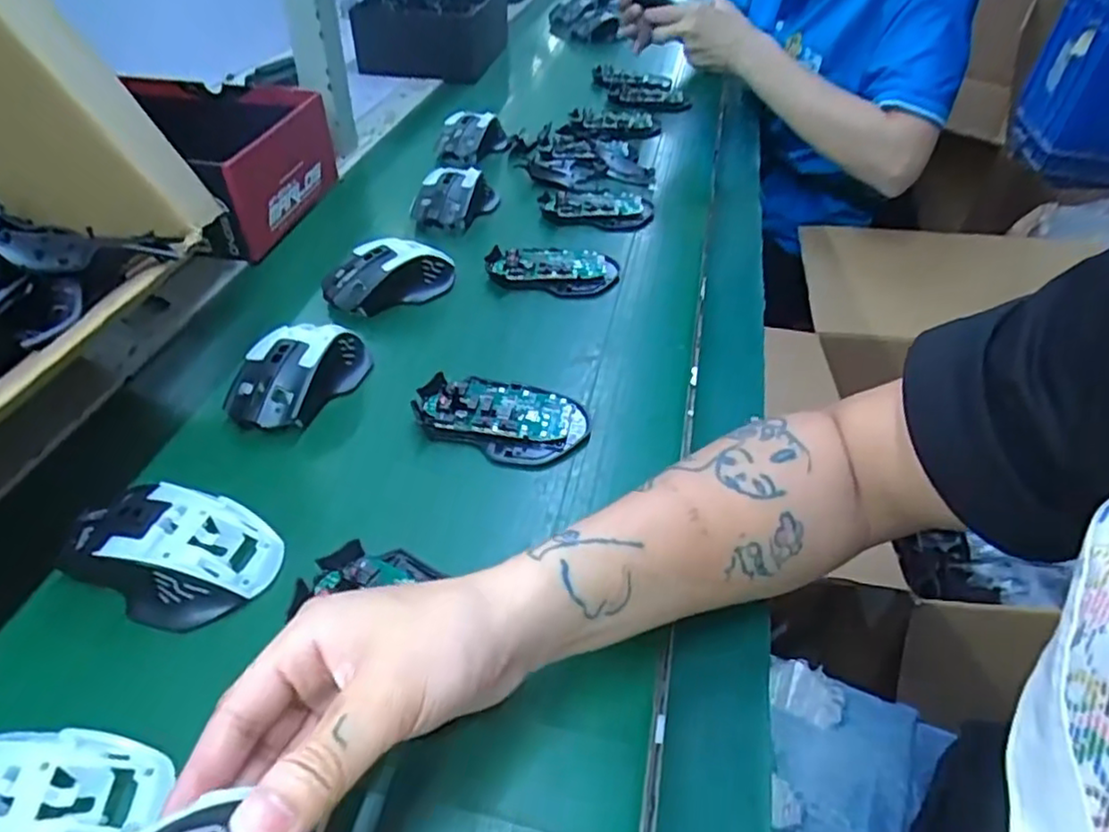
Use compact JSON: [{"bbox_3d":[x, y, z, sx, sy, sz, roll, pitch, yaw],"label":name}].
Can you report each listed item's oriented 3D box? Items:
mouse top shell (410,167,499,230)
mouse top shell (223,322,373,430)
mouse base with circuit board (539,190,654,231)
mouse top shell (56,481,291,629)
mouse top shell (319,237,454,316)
[{"bbox_3d":[-0.099,-0.215,0.665,0.085,0.034,0.078,0,44,-5],"label":"mouse top shell"},{"bbox_3d":[-0.178,-0.036,0.471,0.061,0.032,0.108,26,48,20],"label":"mouse top shell"},{"bbox_3d":[0.044,-0.213,0.699,0.115,0.015,0.074,6,44,1],"label":"mouse base with circuit board"},{"bbox_3d":[-0.207,0.070,0.359,0.105,0.033,0.066,12,45,6],"label":"mouse top shell"},{"bbox_3d":[-0.137,-0.119,0.561,0.110,0.035,0.064,-9,46,-14],"label":"mouse top shell"}]

